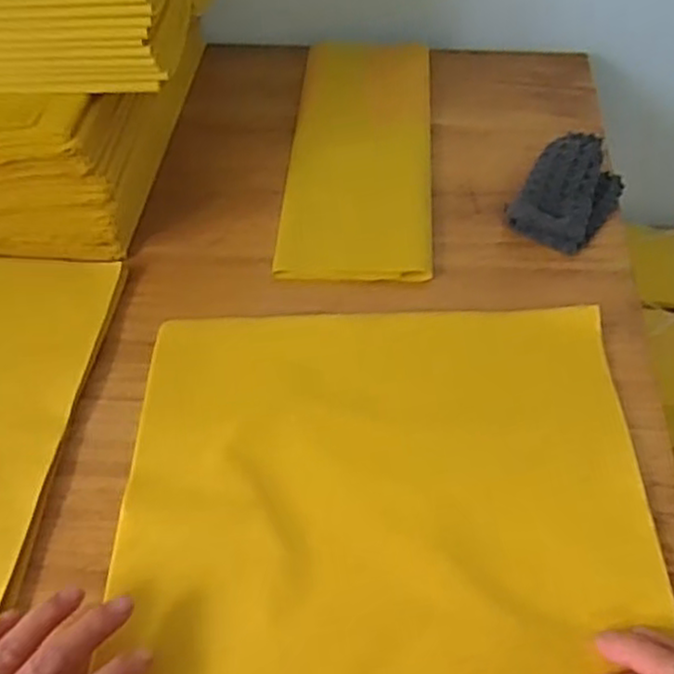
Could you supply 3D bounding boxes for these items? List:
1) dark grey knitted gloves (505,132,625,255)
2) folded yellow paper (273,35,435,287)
[{"bbox_3d":[0.190,-0.120,0.581,0.070,0.032,0.106,31,60,23],"label":"dark grey knitted gloves"},{"bbox_3d":[0.022,-0.170,0.634,0.124,0.014,0.307,2,53,3],"label":"folded yellow paper"}]

